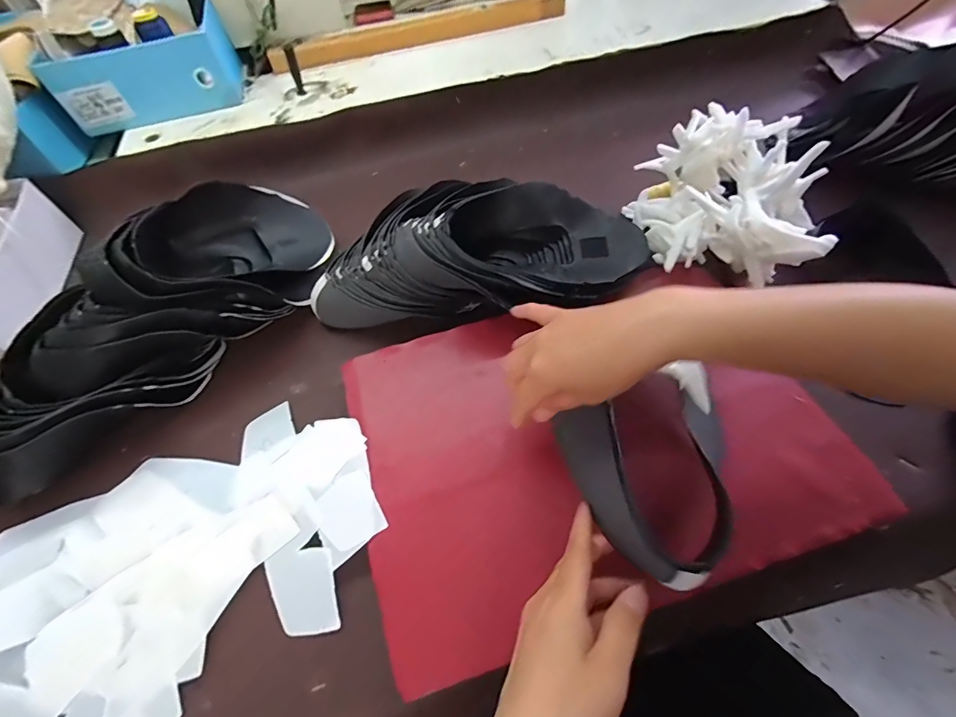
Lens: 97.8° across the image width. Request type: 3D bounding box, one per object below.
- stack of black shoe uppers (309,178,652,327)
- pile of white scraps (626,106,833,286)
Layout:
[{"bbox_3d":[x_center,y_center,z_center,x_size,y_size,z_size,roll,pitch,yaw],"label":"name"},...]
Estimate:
[{"bbox_3d":[0.001,-0.125,0.468,0.367,0.091,0.160,1,58,6],"label":"stack of black shoe uppers"},{"bbox_3d":[0.281,-0.189,0.464,0.179,0.101,0.187,24,63,18],"label":"pile of white scraps"}]

